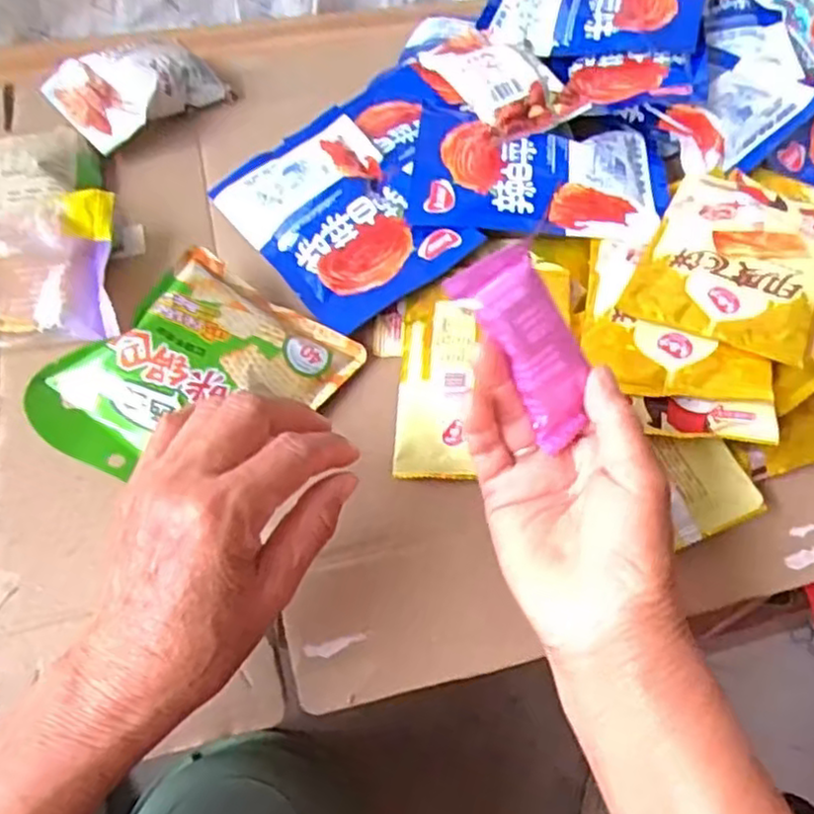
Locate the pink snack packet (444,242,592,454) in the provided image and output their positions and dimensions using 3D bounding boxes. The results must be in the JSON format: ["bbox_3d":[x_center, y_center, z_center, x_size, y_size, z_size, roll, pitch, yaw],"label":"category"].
[{"bbox_3d":[0.057,-0.024,0.317,0.034,0.094,0.018,-40,23,-24],"label":"pink snack packet"}]

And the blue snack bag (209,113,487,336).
[{"bbox_3d":[-0.048,-0.132,0.482,0.113,0.021,0.169,-32,62,-21],"label":"blue snack bag"}]

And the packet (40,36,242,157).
[{"bbox_3d":[-0.208,-0.248,0.541,0.077,0.038,0.118,35,62,20],"label":"packet"}]

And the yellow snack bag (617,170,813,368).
[{"bbox_3d":[0.204,-0.093,0.432,0.102,0.015,0.148,25,59,15],"label":"yellow snack bag"}]

